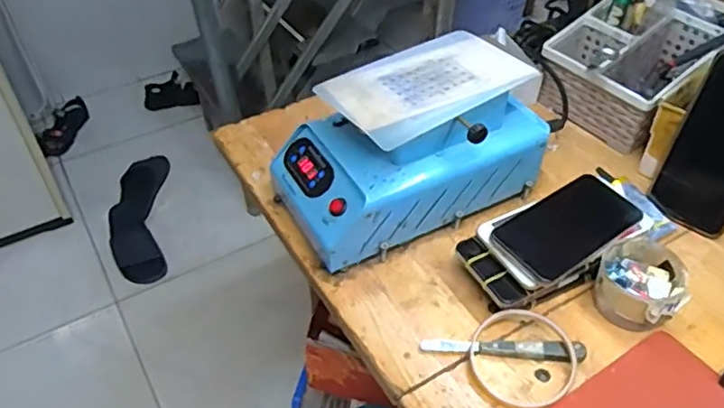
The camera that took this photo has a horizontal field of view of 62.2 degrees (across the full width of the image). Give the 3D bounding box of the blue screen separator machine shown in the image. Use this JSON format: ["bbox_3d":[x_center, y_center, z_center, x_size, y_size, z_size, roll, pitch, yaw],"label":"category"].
[{"bbox_3d":[0.046,-0.054,0.578,0.237,0.142,0.126,-19,47,-19],"label":"blue screen separator machine"}]

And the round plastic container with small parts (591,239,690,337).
[{"bbox_3d":[0.237,0.068,0.512,0.066,0.044,0.071,0,44,0],"label":"round plastic container with small parts"}]

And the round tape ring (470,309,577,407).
[{"bbox_3d":[0.129,0.125,0.484,0.081,0.011,0.082,-4,55,6],"label":"round tape ring"}]

